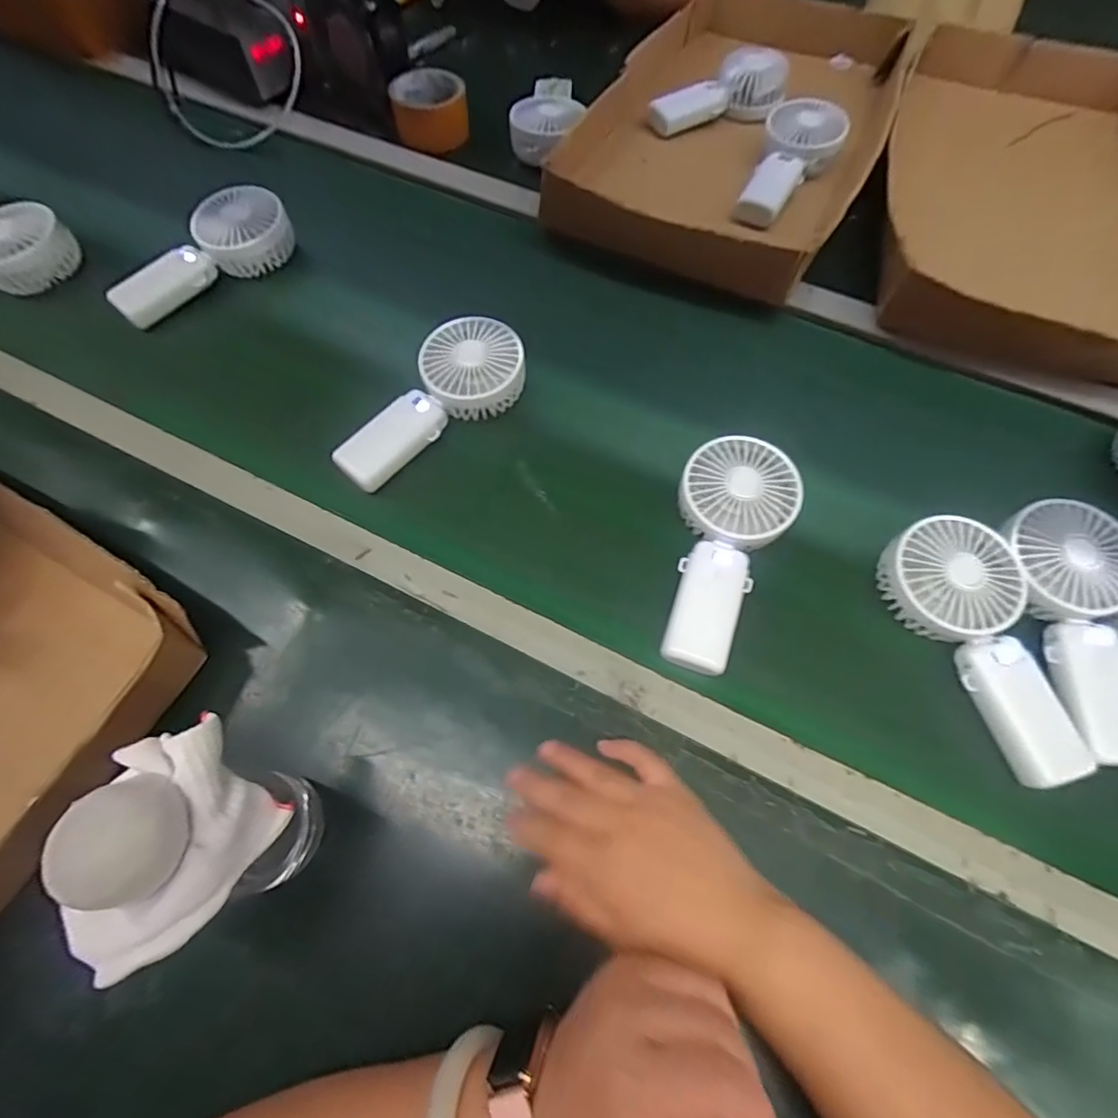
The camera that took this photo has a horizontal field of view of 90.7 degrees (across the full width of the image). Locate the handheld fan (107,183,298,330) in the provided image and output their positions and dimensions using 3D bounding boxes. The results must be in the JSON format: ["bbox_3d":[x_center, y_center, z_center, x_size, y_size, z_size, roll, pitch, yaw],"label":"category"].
[{"bbox_3d":[-0.359,-0.305,0.564,0.186,0.069,0.069,-35,70,-16],"label":"handheld fan"}]

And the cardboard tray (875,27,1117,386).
[{"bbox_3d":[0.528,-0.398,0.611,0.315,0.080,0.511,19,66,8],"label":"cardboard tray"}]

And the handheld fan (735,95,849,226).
[{"bbox_3d":[0.254,-0.432,0.609,0.086,0.053,0.159,24,67,10],"label":"handheld fan"}]

